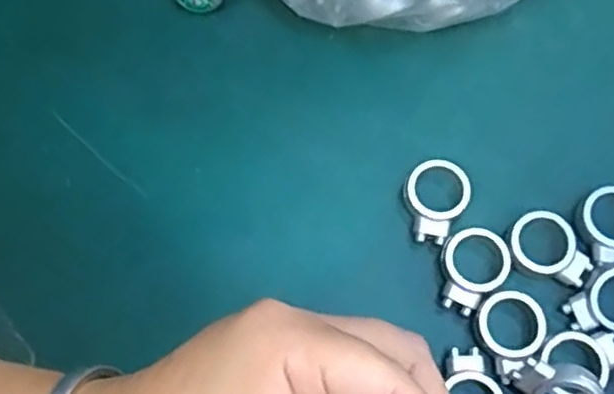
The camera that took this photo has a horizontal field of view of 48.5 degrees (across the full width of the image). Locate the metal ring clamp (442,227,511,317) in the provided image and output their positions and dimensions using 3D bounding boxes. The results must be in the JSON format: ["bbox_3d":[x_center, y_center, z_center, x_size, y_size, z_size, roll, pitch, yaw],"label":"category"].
[{"bbox_3d":[0.065,0.029,0.270,0.025,0.009,0.033,33,78,10],"label":"metal ring clamp"}]

